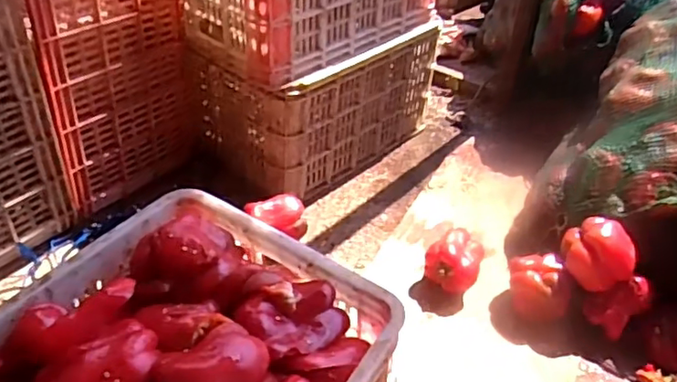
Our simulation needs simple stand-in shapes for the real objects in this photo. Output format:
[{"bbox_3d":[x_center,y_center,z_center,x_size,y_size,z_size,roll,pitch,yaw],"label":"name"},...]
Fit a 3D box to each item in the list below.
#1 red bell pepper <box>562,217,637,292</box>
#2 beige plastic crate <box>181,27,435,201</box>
[{"bbox_3d":[0.416,0.097,0.957,0.097,0.081,0.095,-5,39,-12],"label":"red bell pepper"},{"bbox_3d":[-0.036,-0.216,1.333,0.498,0.286,0.268,-27,48,-34],"label":"beige plastic crate"}]

